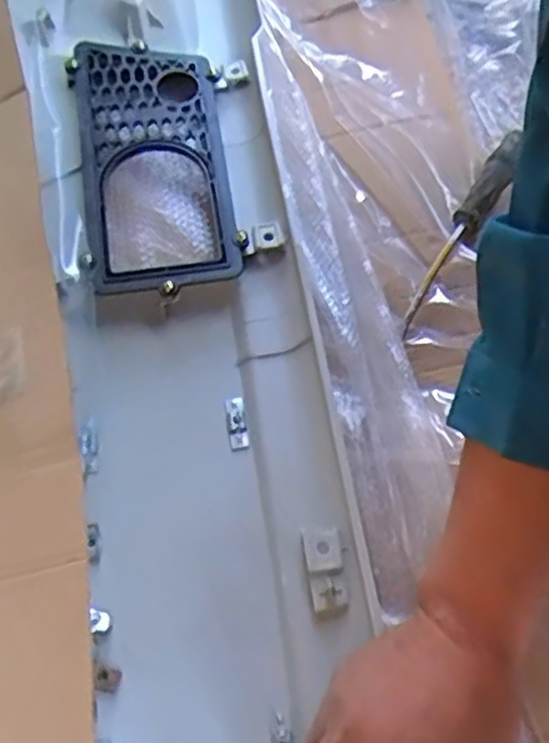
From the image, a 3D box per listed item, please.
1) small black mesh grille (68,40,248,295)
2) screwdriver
[{"bbox_3d":[-0.107,-0.182,0.635,0.128,0.038,0.272,-10,65,-6],"label":"small black mesh grille"},{"bbox_3d":[0.156,-0.117,0.610,0.024,0.020,0.218,29,67,12],"label":"screwdriver"}]

